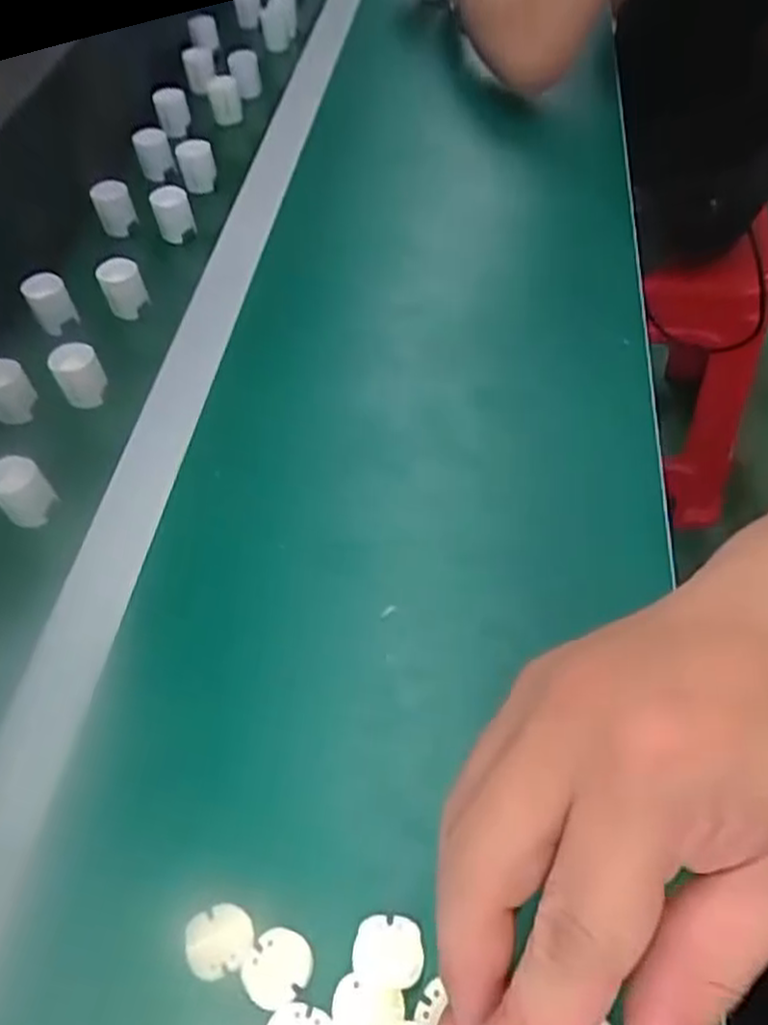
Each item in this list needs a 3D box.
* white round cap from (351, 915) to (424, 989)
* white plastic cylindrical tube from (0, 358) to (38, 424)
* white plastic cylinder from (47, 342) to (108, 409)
[{"bbox_3d":[0.002,0.176,0.299,0.028,0.004,0.024,6,53,7],"label":"white round cap"},{"bbox_3d":[-0.255,-0.082,0.503,0.031,0.034,0.029,-1,52,2],"label":"white plastic cylindrical tube"},{"bbox_3d":[-0.206,-0.091,0.505,0.030,0.037,0.028,-1,52,2],"label":"white plastic cylinder"}]

